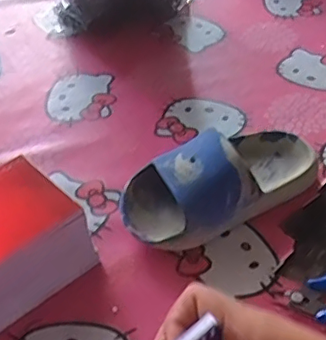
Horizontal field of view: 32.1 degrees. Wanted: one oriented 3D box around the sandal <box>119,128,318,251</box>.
[{"bbox_3d":[0.049,0.004,0.467,0.170,0.060,0.080,-20,48,-18],"label":"sandal"}]

